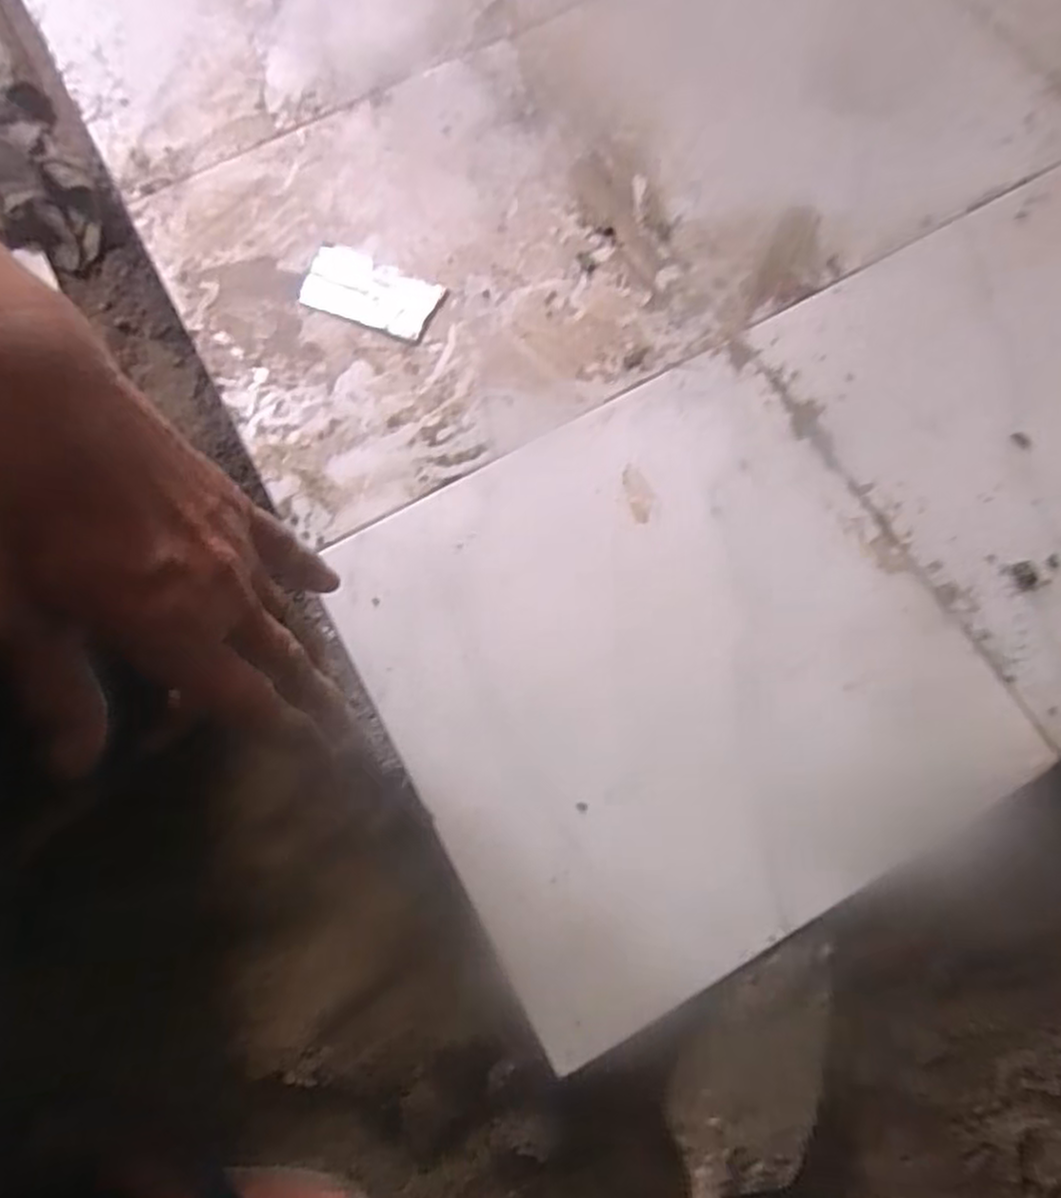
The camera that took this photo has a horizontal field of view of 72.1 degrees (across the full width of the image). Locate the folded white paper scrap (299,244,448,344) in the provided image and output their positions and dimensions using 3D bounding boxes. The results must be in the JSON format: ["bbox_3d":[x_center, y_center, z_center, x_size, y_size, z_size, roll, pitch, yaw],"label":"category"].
[{"bbox_3d":[-0.139,-0.266,0.631,0.120,0.009,0.061,21,75,8],"label":"folded white paper scrap"}]

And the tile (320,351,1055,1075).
[{"bbox_3d":[0.091,0.040,0.527,0.384,0.010,0.386,-29,74,-7],"label":"tile"}]

